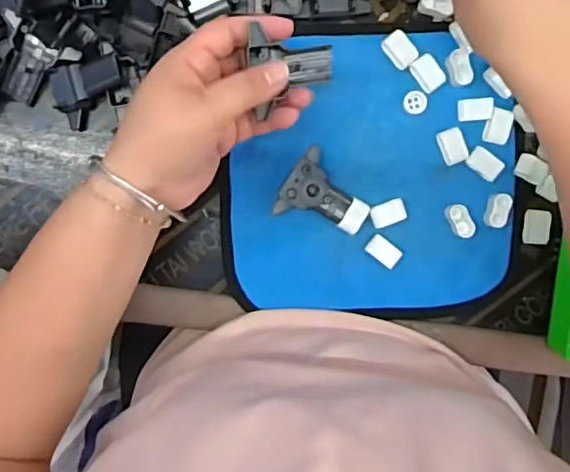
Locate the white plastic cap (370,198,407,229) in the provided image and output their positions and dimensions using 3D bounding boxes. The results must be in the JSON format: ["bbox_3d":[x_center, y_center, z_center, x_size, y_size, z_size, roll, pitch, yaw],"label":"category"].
[{"bbox_3d":[0.078,-0.017,0.433,0.025,0.004,0.017,-18,96,1],"label":"white plastic cap"}]

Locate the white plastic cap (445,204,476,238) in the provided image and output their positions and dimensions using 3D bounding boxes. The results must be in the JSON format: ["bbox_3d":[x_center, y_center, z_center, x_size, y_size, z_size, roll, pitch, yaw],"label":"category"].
[{"bbox_3d":[0.132,-0.011,0.430,0.016,0.004,0.026,-31,96,2],"label":"white plastic cap"}]

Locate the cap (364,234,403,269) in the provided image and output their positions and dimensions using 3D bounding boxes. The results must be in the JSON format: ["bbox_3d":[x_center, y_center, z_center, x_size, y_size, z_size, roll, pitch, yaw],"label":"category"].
[{"bbox_3d":[0.075,0.012,0.434,0.026,0.004,0.017,37,97,-5],"label":"cap"}]

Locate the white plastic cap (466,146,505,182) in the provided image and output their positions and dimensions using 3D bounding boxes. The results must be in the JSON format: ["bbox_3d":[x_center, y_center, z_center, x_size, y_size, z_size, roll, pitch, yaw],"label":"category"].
[{"bbox_3d":[0.150,-0.053,0.430,0.027,0.004,0.017,35,94,-5],"label":"white plastic cap"}]

